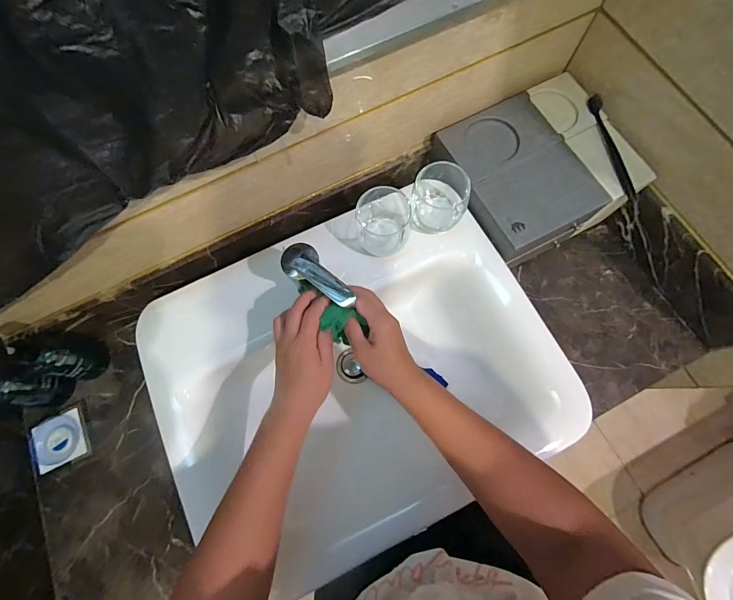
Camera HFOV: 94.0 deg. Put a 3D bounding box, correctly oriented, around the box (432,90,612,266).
[{"bbox_3d":[0.240,-0.199,0.533,0.195,0.042,0.233,-27,75,-5],"label":"box"}]

